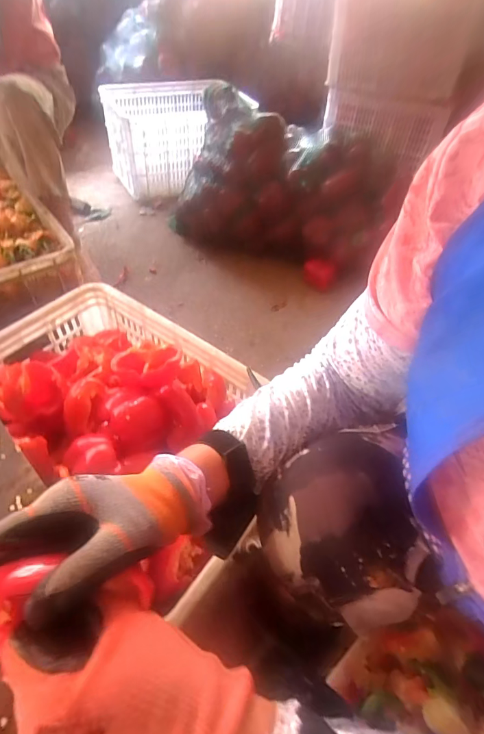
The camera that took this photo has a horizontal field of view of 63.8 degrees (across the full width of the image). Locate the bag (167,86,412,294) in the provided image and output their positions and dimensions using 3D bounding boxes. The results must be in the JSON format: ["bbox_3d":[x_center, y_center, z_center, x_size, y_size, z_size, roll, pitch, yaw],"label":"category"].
[{"bbox_3d":[0.146,-0.585,1.243,0.686,0.346,0.428,19,51,12],"label":"bag"}]

